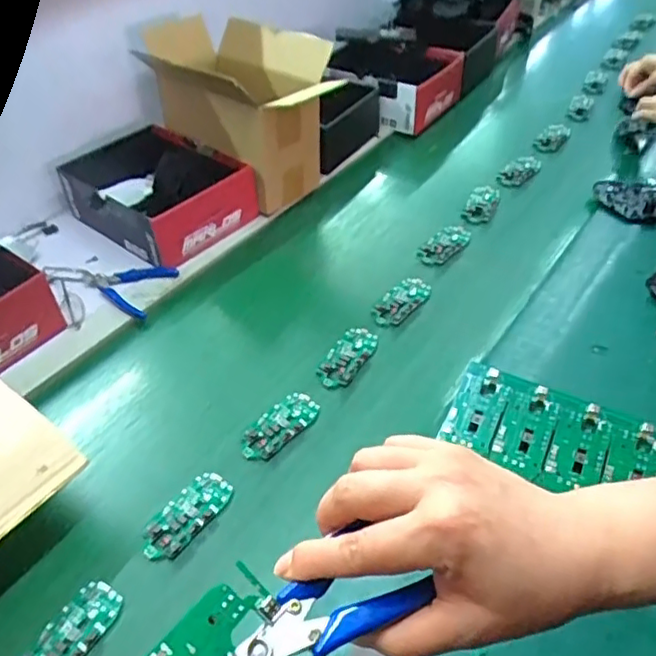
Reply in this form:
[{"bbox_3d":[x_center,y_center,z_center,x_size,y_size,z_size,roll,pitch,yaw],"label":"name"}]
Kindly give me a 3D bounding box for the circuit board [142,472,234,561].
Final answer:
[{"bbox_3d":[-0.138,0.184,0.608,0.046,0.008,0.099,26,51,19],"label":"circuit board"}]

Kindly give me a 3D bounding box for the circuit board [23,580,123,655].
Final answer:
[{"bbox_3d":[-0.222,0.264,0.525,0.045,0.010,0.099,23,50,21],"label":"circuit board"}]

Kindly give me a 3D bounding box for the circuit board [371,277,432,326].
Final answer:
[{"bbox_3d":[0.098,-0.035,0.830,0.047,0.015,0.101,28,51,25],"label":"circuit board"}]

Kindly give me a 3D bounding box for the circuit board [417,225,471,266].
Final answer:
[{"bbox_3d":[0.176,-0.128,0.915,0.044,0.023,0.106,35,55,29],"label":"circuit board"}]

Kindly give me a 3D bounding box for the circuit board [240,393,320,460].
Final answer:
[{"bbox_3d":[-0.054,0.109,0.686,0.045,0.010,0.100,31,53,27],"label":"circuit board"}]

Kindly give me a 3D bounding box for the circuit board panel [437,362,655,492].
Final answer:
[{"bbox_3d":[0.212,0.100,0.580,0.192,0.014,0.092,19,62,17],"label":"circuit board panel"}]

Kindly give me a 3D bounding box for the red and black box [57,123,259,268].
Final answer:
[{"bbox_3d":[-0.264,-0.206,0.938,0.270,0.113,0.181,29,52,26],"label":"red and black box"}]

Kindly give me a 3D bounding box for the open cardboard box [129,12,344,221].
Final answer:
[{"bbox_3d":[-0.134,-0.320,0.912,0.293,0.209,0.153,33,54,28],"label":"open cardboard box"}]

